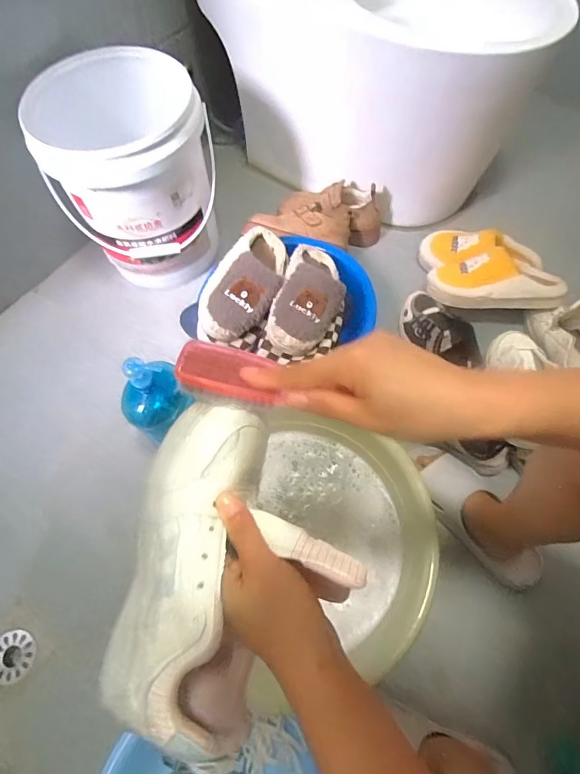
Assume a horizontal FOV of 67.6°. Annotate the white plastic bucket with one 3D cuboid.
[{"bbox_3d":[-0.294,-0.405,0.868,0.291,0.329,0.265,-4,65,0],"label":"white plastic bucket"}]

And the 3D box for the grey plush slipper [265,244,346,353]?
[{"bbox_3d":[0.038,-0.169,0.770,0.113,0.066,0.238,14,65,9],"label":"grey plush slipper"}]

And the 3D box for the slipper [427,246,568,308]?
[{"bbox_3d":[0.400,-0.210,0.846,0.236,0.059,0.108,5,64,5],"label":"slipper"}]

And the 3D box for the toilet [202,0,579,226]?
[{"bbox_3d":[0.160,-0.776,0.771,0.611,0.750,0.407,33,69,17],"label":"toilet"}]

